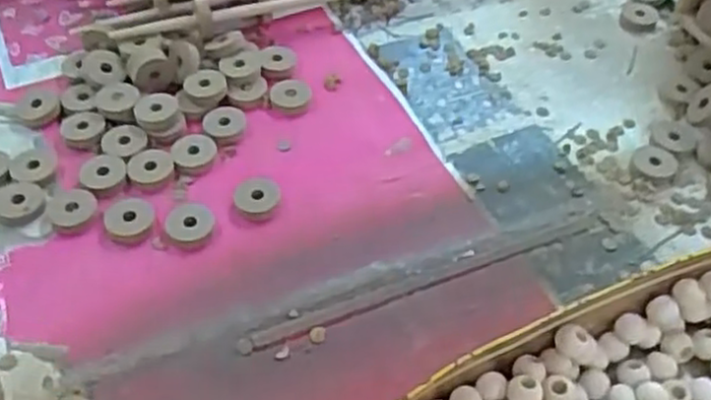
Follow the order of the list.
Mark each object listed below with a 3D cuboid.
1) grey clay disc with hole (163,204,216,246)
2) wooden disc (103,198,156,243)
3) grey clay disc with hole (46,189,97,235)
[{"bbox_3d":[-0.120,0.016,0.542,0.035,0.004,0.037,0,48,0],"label":"grey clay disc with hole"},{"bbox_3d":[-0.165,0.012,0.545,0.035,0.004,0.039,-3,48,-3],"label":"wooden disc"},{"bbox_3d":[-0.209,0.009,0.550,0.036,0.009,0.041,-12,49,-10],"label":"grey clay disc with hole"}]

